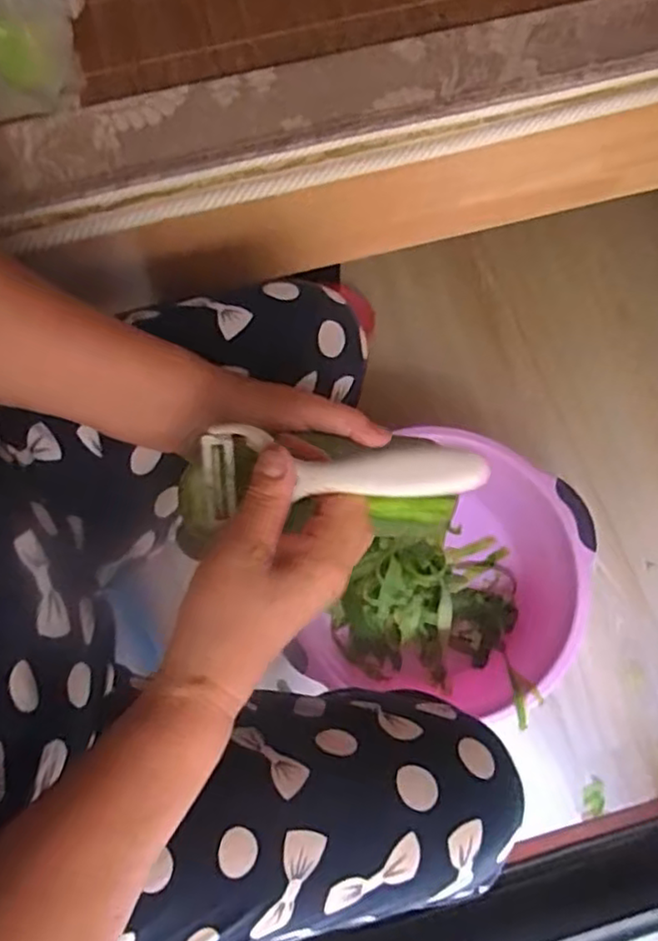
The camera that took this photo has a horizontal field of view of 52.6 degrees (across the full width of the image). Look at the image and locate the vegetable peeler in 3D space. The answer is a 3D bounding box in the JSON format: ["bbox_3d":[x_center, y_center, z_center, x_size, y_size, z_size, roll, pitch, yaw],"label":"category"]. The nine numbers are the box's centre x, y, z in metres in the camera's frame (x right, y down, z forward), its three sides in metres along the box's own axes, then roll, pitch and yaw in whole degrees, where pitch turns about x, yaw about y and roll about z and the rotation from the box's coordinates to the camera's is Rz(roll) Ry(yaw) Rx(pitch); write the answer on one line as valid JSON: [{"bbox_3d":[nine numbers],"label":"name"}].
[{"bbox_3d":[0.002,0.003,0.337,0.148,0.019,0.040,1,74,18],"label":"vegetable peeler"}]

